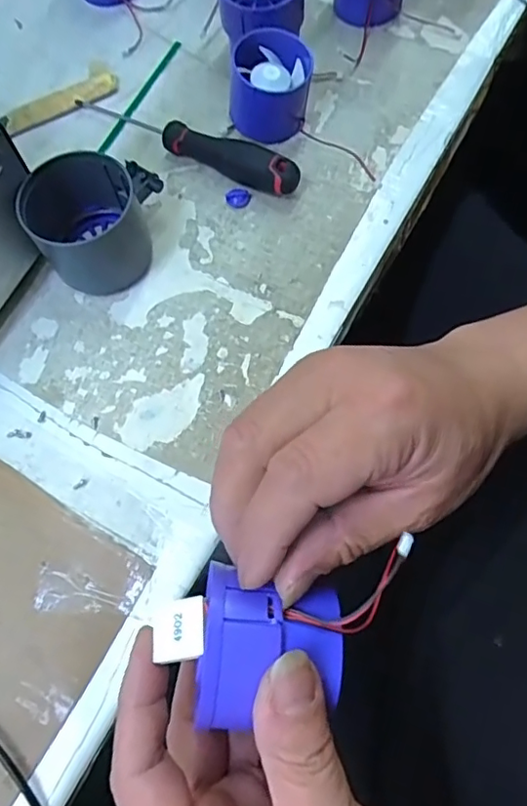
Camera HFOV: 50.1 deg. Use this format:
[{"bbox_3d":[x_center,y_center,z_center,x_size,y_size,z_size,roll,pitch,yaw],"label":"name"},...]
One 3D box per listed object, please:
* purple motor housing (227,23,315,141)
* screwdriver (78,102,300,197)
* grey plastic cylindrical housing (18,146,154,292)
[{"bbox_3d":[0.005,-0.195,0.349,0.047,0.042,0.043,12,70,7],"label":"purple motor housing"},{"bbox_3d":[-0.052,-0.165,0.355,0.164,0.021,0.024,24,72,12],"label":"screwdriver"},{"bbox_3d":[-0.096,-0.099,0.314,0.057,0.054,0.054,-1,68,2],"label":"grey plastic cylindrical housing"}]

